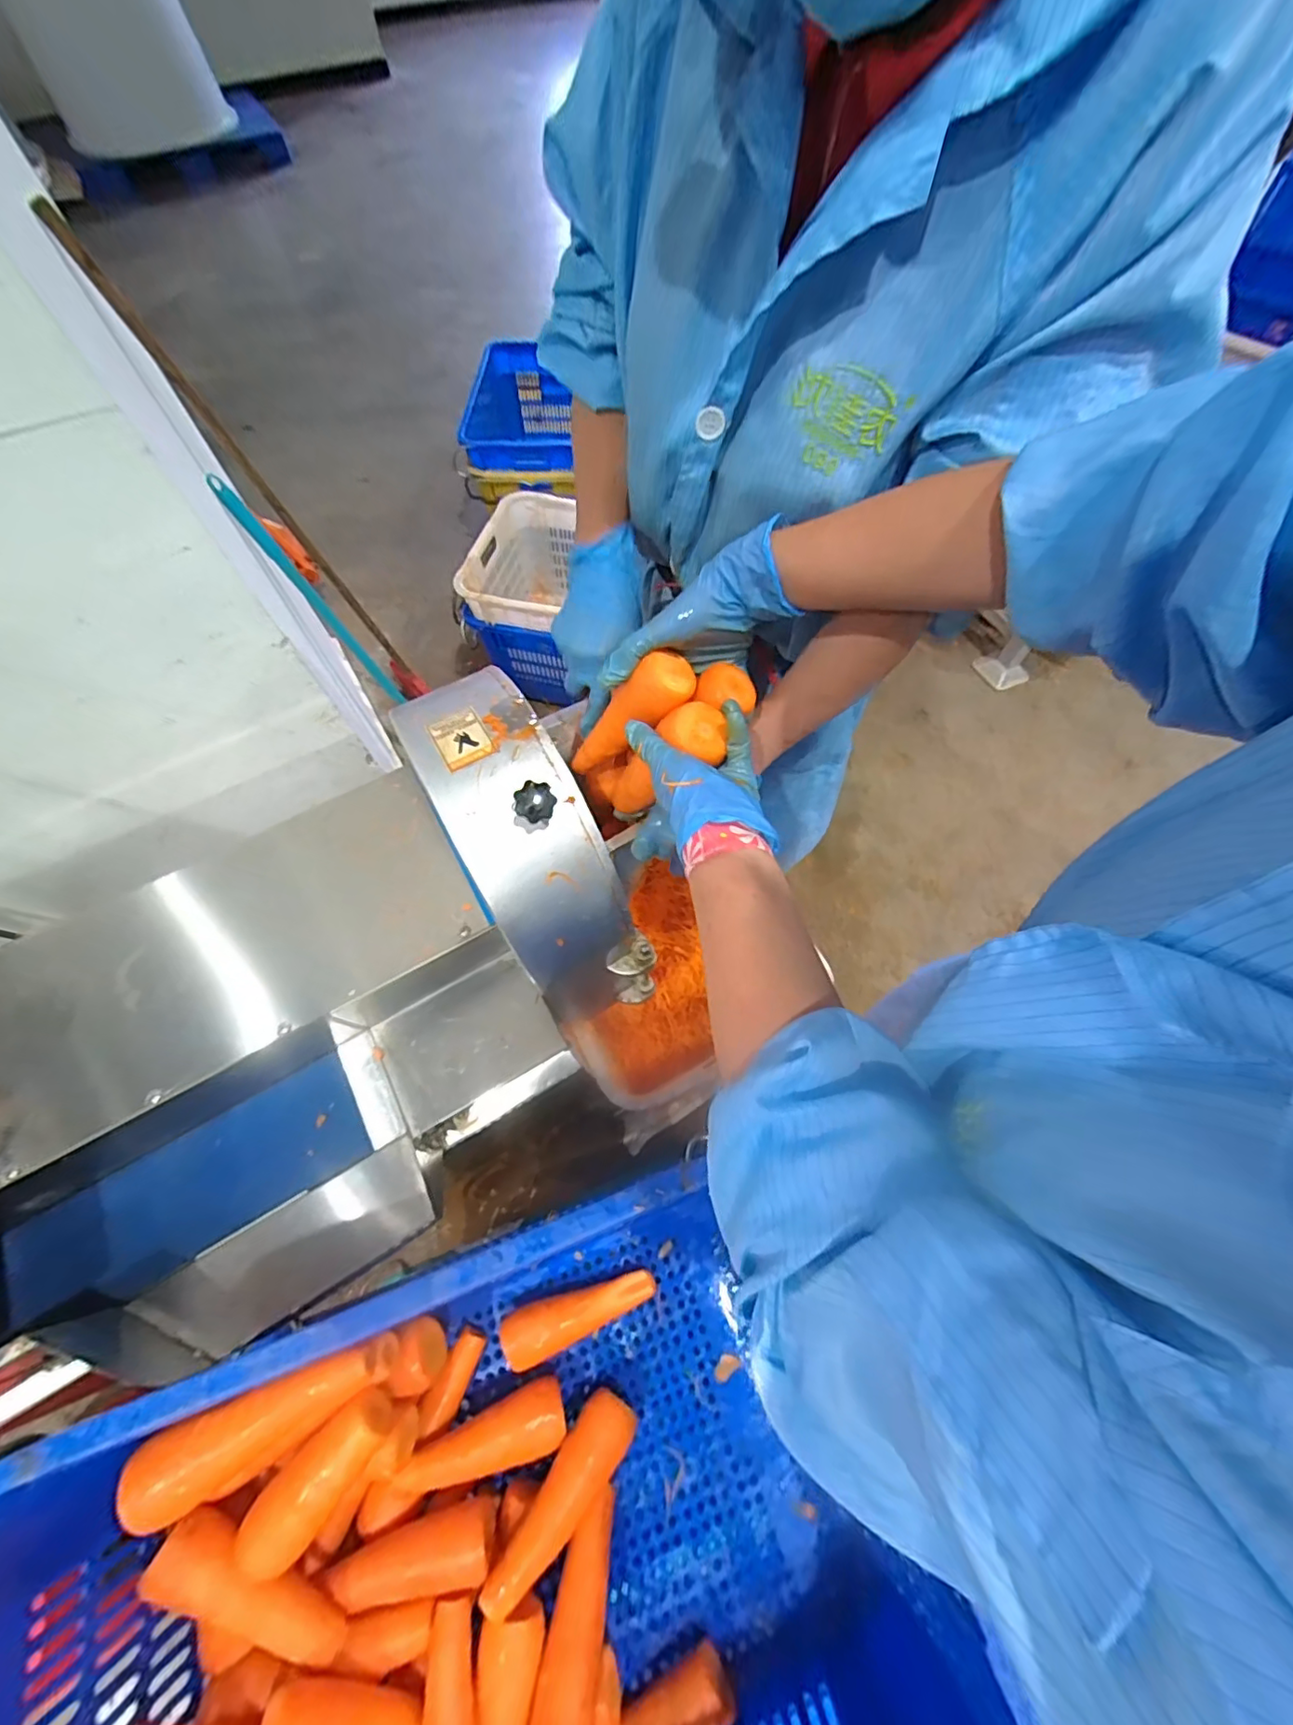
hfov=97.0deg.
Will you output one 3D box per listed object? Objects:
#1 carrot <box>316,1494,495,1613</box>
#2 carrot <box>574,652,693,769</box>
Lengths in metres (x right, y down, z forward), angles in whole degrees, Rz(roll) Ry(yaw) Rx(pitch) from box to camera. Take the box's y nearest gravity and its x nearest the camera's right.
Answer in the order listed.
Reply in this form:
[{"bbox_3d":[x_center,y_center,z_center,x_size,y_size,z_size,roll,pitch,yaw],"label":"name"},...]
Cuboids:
[{"bbox_3d":[-0.200,0.588,0.484,0.134,0.034,0.040,-4,63,-14],"label":"carrot"},{"bbox_3d":[-0.024,-0.122,0.506,0.044,0.161,0.038,25,61,-23],"label":"carrot"}]

